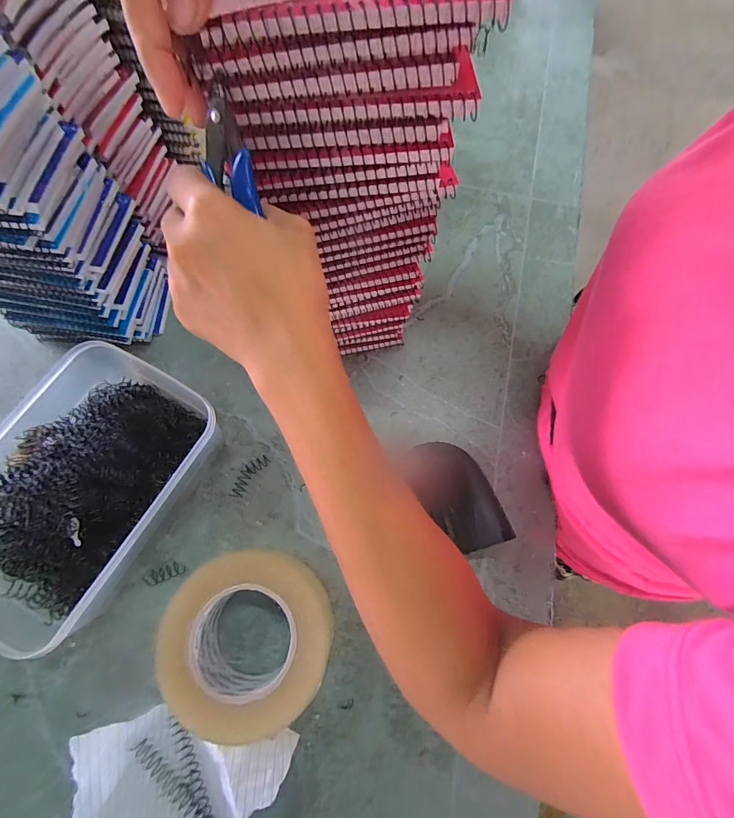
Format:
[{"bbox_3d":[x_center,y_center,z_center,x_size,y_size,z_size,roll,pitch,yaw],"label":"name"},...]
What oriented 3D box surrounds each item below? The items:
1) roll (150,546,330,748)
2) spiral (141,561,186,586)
[{"bbox_3d":[-0.096,0.188,0.317,0.129,0.054,0.128,0,72,1],"label":"roll"},{"bbox_3d":[-0.188,0.152,0.350,0.034,0.010,0.014,-20,73,-5],"label":"spiral"}]

